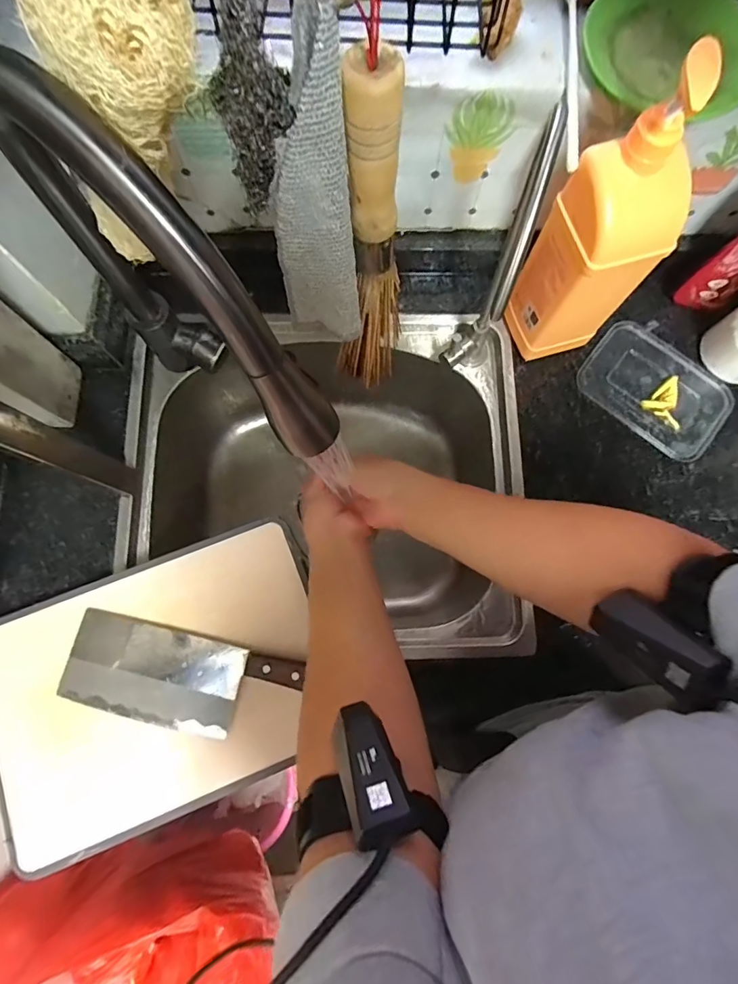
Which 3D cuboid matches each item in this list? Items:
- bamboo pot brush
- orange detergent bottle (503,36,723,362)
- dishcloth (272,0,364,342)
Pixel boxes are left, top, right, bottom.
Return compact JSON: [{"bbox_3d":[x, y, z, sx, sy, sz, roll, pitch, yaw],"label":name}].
[{"bbox_3d":[0.004,-0.149,0.316,0.042,0.237,0.047,14,79,1],"label":"bamboo pot brush"},{"bbox_3d":[0.219,-0.229,0.436,0.087,0.282,0.080,-17,79,-5],"label":"orange detergent bottle"},{"bbox_3d":[-0.030,-0.154,0.261,0.047,0.187,0.034,-7,79,-3],"label":"dishcloth"}]

